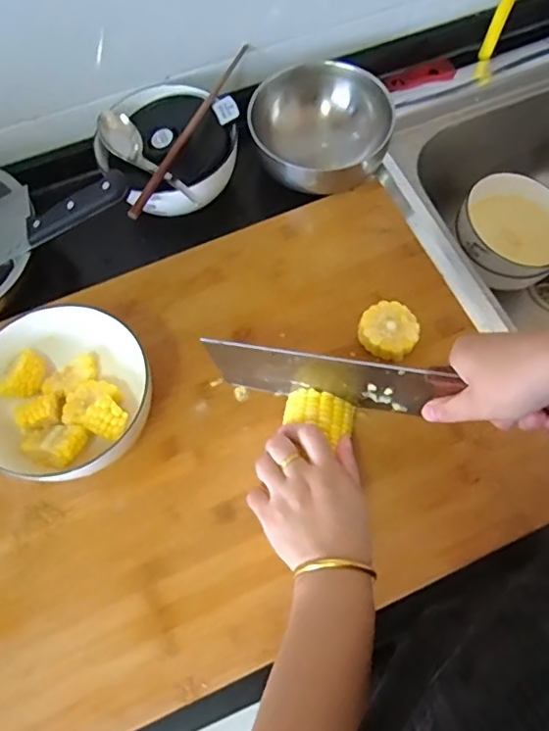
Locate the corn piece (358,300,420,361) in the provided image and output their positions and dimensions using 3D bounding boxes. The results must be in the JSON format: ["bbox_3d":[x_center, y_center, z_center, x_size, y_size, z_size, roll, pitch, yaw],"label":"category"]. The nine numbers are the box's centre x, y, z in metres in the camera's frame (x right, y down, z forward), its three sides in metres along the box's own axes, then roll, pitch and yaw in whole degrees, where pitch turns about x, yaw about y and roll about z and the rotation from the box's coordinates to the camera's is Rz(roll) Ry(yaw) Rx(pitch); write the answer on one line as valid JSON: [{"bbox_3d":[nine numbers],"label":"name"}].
[{"bbox_3d":[0.109,-0.033,0.524,0.053,0.026,0.054,-1,68,3],"label":"corn piece"}]

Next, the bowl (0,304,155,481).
[{"bbox_3d":[-0.179,0.031,0.480,0.144,0.079,0.153,-1,68,3],"label":"bowl"}]

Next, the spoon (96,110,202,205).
[{"bbox_3d":[-0.127,-0.204,0.560,0.036,0.033,0.149,-40,71,-12],"label":"spoon"}]

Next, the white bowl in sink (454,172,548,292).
[{"bbox_3d":[0.311,-0.174,0.733,0.132,0.067,0.137,-1,68,3],"label":"white bowl in sink"}]

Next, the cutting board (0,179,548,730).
[{"bbox_3d":[-0.087,0.069,0.497,0.588,0.033,0.383,-23,66,-7],"label":"cutting board"}]

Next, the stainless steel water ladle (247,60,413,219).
[{"bbox_3d":[0.054,-0.249,0.589,0.156,0.068,0.138,-8,68,1],"label":"stainless steel water ladle"}]

